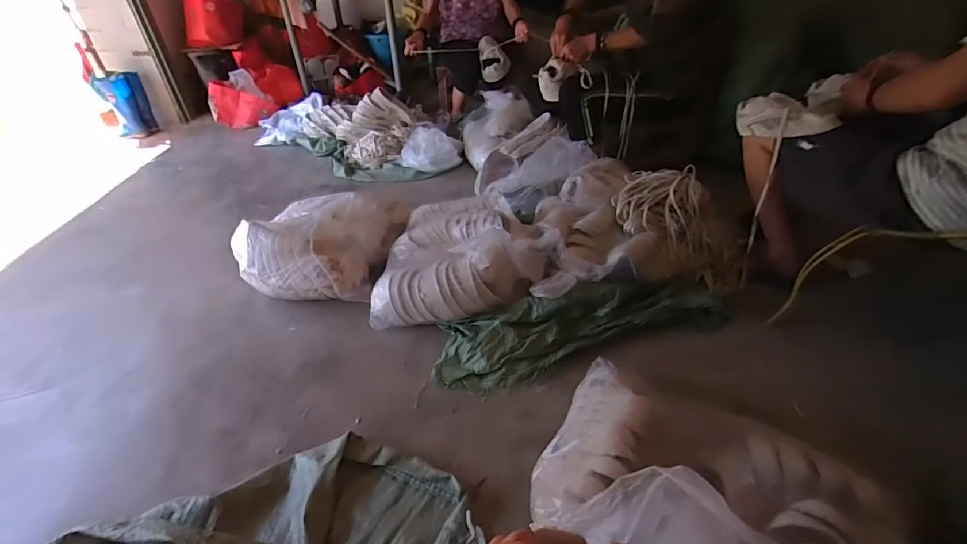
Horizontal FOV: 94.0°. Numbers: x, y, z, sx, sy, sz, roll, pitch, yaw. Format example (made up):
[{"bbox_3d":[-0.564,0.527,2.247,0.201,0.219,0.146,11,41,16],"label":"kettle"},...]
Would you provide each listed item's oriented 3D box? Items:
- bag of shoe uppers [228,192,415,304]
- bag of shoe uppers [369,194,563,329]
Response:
[{"bbox_3d":[-0.494,-0.104,1.396,0.409,0.184,0.450,6,38,11],"label":"bag of shoe uppers"},{"bbox_3d":[-0.062,-0.064,1.328,0.509,0.199,0.421,-7,38,-4],"label":"bag of shoe uppers"}]

